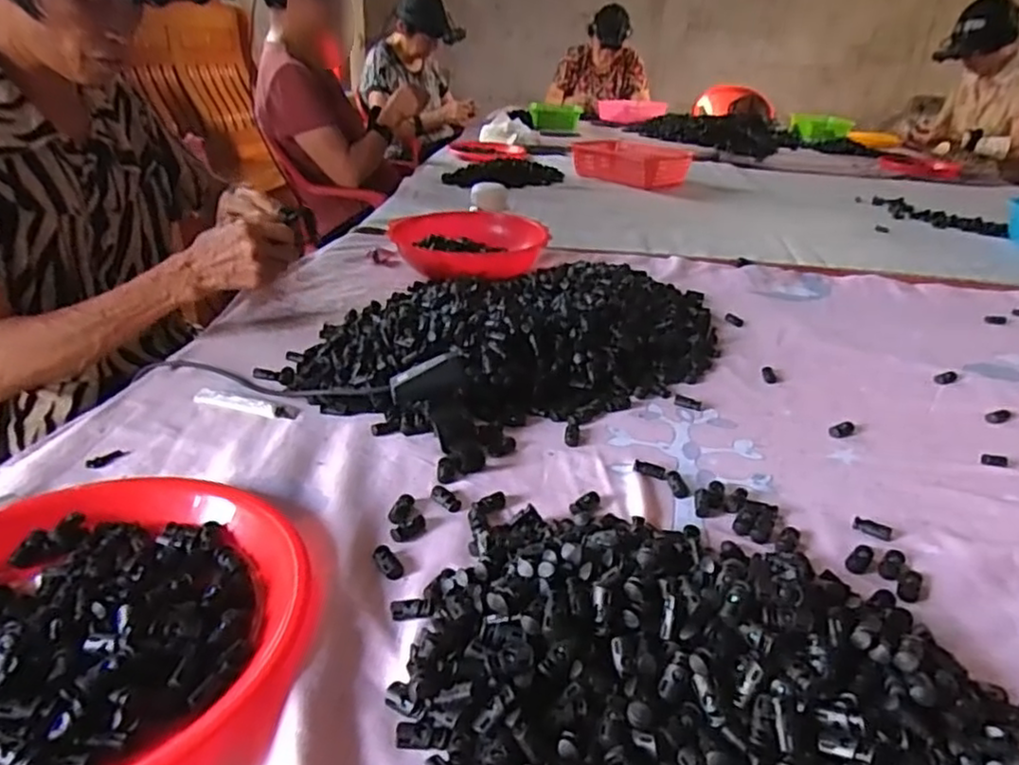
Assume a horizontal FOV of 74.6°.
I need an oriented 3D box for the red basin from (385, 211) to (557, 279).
[{"bbox_3d":[-0.057,-0.208,1.046,0.226,0.075,0.226,2,27,-1],"label":"red basin"}]

